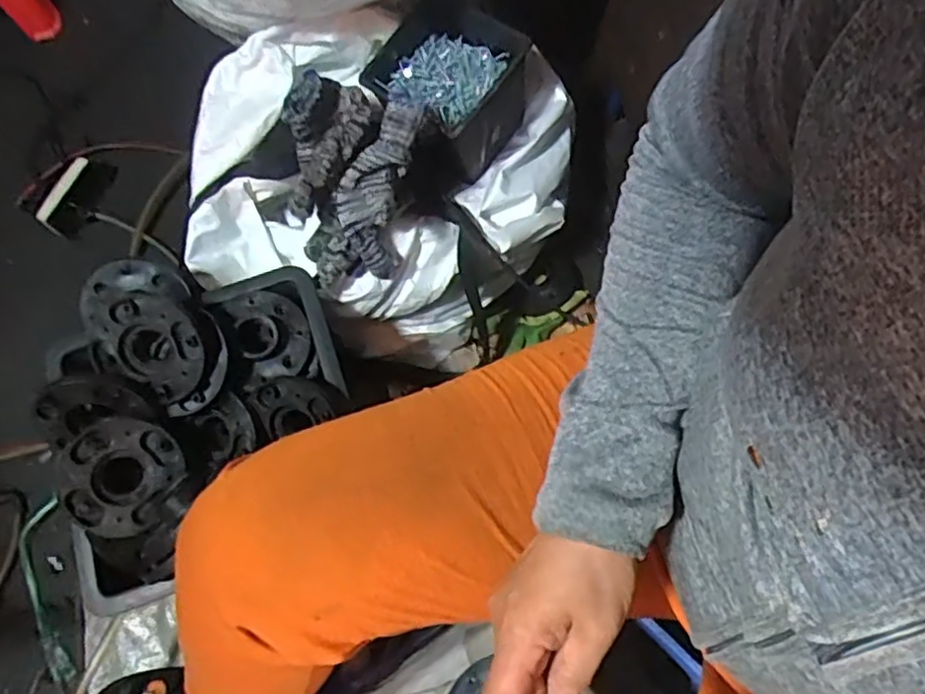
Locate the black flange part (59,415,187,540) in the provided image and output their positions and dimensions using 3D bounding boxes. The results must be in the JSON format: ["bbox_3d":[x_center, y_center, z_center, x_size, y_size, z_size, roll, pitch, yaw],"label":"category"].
[{"bbox_3d":[-0.287,0.107,0.572,0.093,0.028,0.090,-38,104,-17],"label":"black flange part"}]

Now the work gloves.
[{"bbox_3d":[-0.099,-0.166,0.640,0.126,0.121,0.165,-10,71,-4],"label":"work gloves"}]

